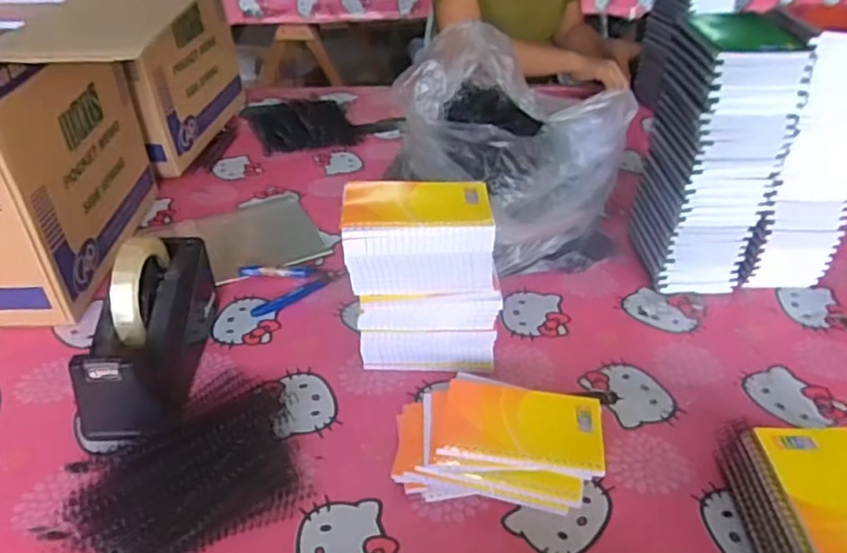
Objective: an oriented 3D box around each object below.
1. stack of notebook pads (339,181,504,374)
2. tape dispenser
[{"bbox_3d":[-0.002,0.002,0.609,0.134,0.169,0.080,-2,35,-4],"label":"stack of notebook pads"},{"bbox_3d":[-0.262,0.043,0.595,0.083,0.120,0.204,-3,35,-5],"label":"tape dispenser"}]

